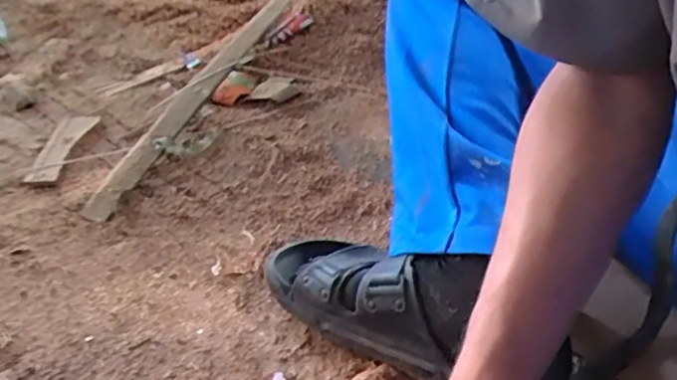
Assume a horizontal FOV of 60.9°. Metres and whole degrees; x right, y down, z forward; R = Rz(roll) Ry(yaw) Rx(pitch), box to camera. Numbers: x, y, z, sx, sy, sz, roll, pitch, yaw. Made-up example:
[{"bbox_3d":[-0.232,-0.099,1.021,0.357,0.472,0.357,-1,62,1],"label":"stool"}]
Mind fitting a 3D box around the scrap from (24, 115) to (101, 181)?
[{"bbox_3d":[-0.339,-0.056,0.705,0.043,0.011,0.138,6,41,0],"label":"scrap"}]

